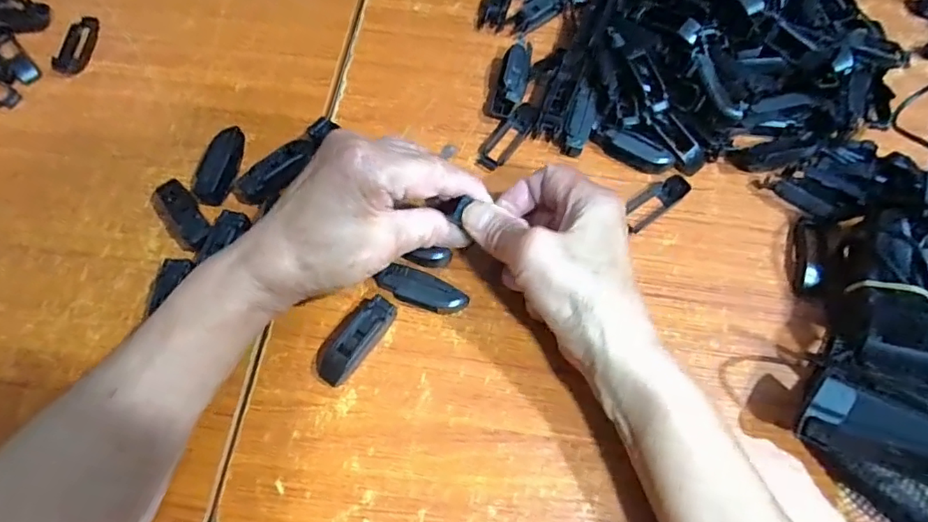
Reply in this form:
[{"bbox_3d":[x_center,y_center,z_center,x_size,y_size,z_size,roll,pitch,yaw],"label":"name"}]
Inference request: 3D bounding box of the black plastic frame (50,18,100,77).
[{"bbox_3d":[-0.293,-0.165,0.413,0.023,0.004,0.053,10,66,3],"label":"black plastic frame"}]

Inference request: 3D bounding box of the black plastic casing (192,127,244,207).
[{"bbox_3d":[-0.164,-0.063,0.363,0.021,0.018,0.052,6,66,1],"label":"black plastic casing"}]

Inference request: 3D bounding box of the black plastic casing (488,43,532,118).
[{"bbox_3d":[0.034,-0.128,0.387,0.021,0.014,0.055,17,83,7],"label":"black plastic casing"}]

